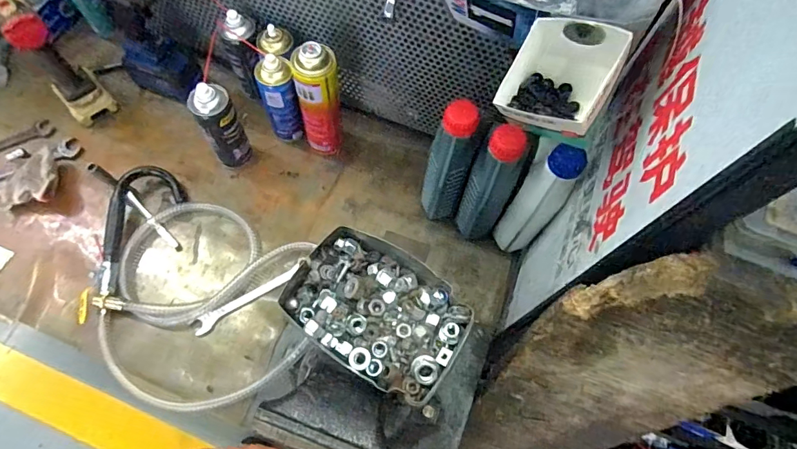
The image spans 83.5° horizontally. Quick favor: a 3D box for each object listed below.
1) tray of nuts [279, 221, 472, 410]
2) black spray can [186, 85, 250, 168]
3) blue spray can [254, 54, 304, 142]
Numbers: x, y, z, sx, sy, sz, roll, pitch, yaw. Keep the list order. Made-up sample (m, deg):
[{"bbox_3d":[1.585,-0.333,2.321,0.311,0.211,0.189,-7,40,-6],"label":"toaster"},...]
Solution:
[{"bbox_3d":[-0.020,0.093,0.492,0.191,0.037,0.133,32,68,11],"label":"tray of nuts"},{"bbox_3d":[-0.298,-0.161,0.762,0.060,0.177,0.061,1,66,-2],"label":"black spray can"},{"bbox_3d":[-0.210,-0.216,0.799,0.056,0.179,0.054,-19,68,-11],"label":"blue spray can"}]

